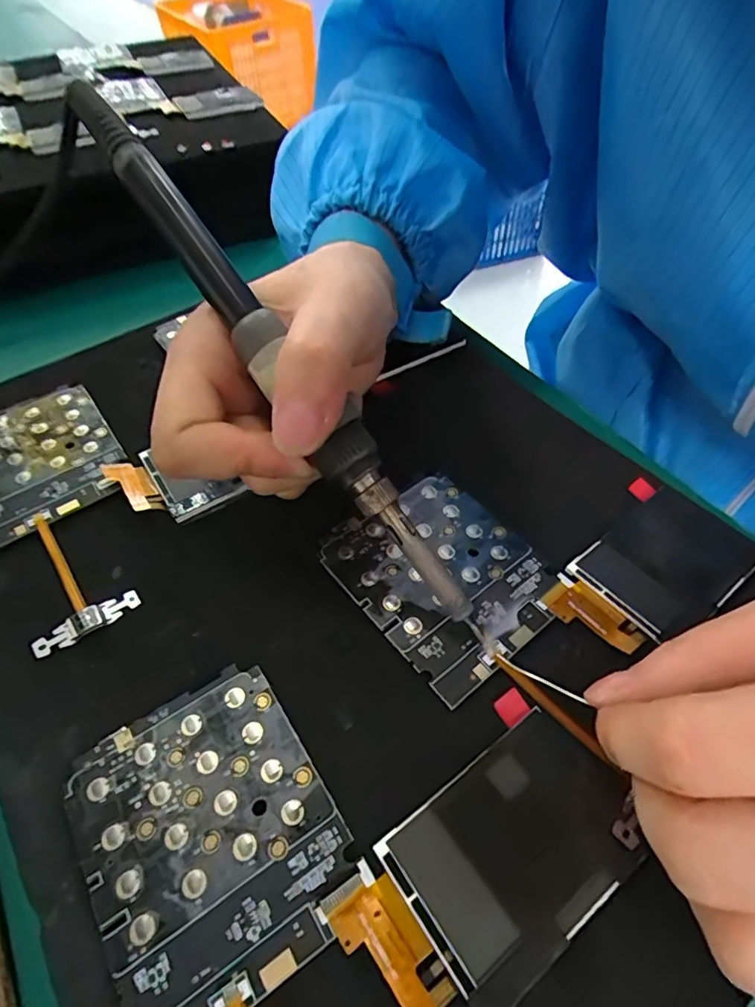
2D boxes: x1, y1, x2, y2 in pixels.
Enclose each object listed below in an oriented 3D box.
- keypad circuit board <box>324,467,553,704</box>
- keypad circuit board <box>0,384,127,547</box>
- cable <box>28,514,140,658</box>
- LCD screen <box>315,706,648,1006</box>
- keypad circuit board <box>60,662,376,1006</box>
[{"bbox_3d":[0.023,0.022,0.191,0.061,0.004,0.073,-34,59,-21],"label":"keypad circuit board"},{"bbox_3d":[-0.146,-0.019,0.233,0.061,0.004,0.072,-30,61,-19],"label":"keypad circuit board"},{"bbox_3d":[-0.118,0.026,0.199,0.035,0.005,0.060,-38,60,-23],"label":"cable"},{"bbox_3d":[0.030,0.091,0.137,0.078,0.004,0.042,-31,58,-19],"label":"LCD screen"},{"bbox_3d":[-0.045,0.087,0.145,0.061,0.004,0.075,-29,57,-18],"label":"keypad circuit board"}]

